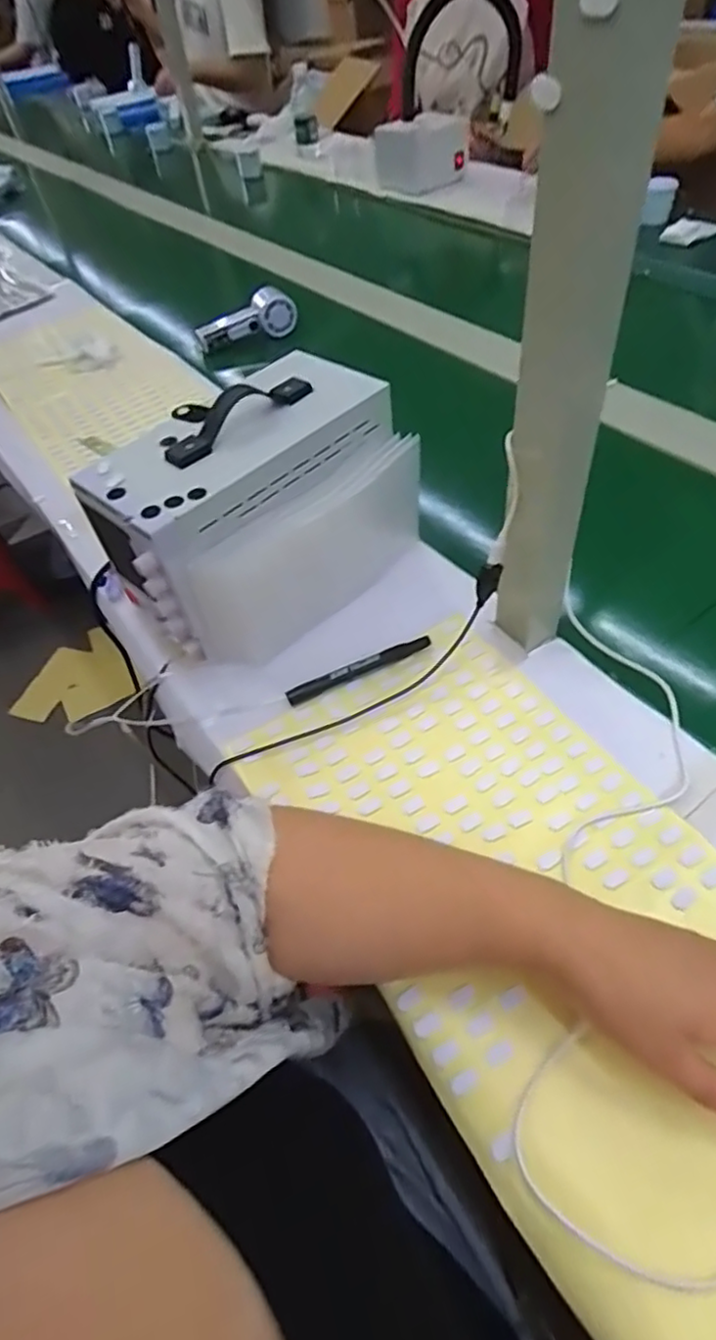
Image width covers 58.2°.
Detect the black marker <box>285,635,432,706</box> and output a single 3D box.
[{"bbox_3d":[0.002,-0.002,0.549,0.130,0.010,0.011,-24,52,-10],"label":"black marker"}]

